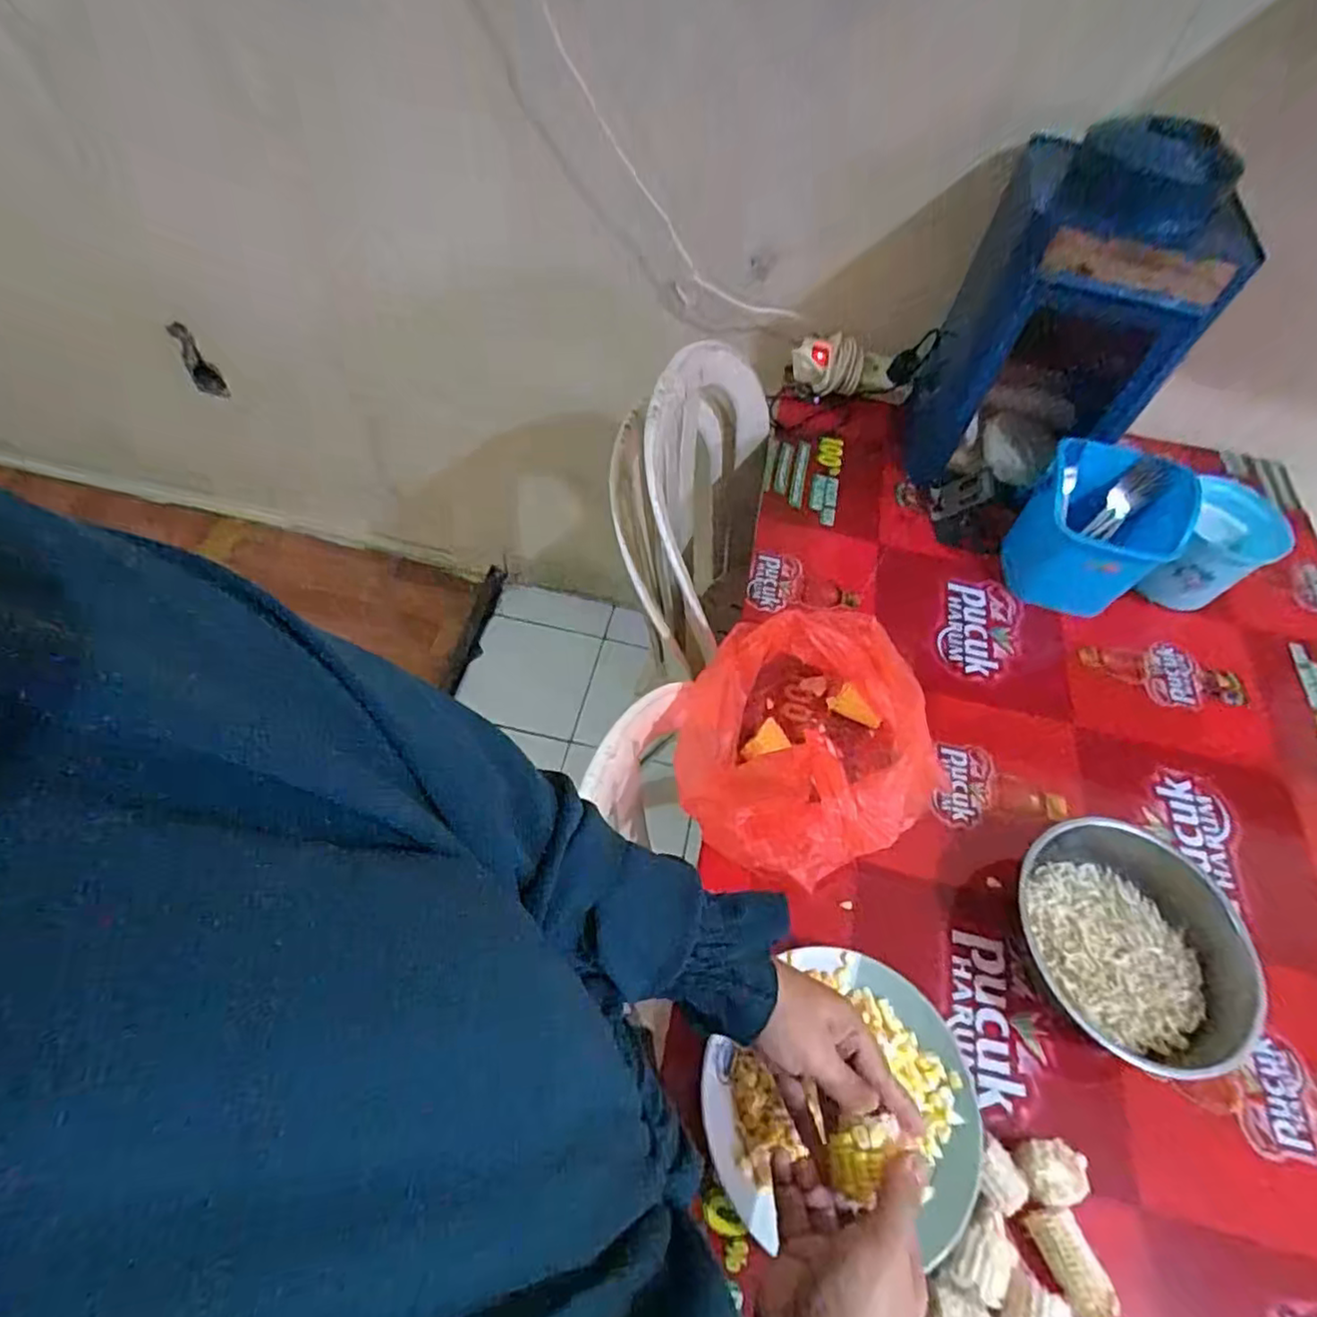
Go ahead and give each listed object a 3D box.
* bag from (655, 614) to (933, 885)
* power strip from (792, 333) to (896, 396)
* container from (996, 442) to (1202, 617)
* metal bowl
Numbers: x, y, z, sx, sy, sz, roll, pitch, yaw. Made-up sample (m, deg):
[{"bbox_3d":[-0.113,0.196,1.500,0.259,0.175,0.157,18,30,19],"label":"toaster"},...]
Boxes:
[{"bbox_3d":[0.128,0.068,0.608,0.219,0.193,0.249,4,57,-1],"label":"bag"},{"bbox_3d":[0.272,-0.436,0.993,0.150,0.082,0.047,2,57,-4],"label":"power strip"},{"bbox_3d":[0.524,-0.156,0.809,0.161,0.150,0.140,24,58,10],"label":"container"},{"bbox_3d":[0.421,0.247,0.592,0.172,0.077,0.190,-17,60,-15],"label":"metal bowl"}]

